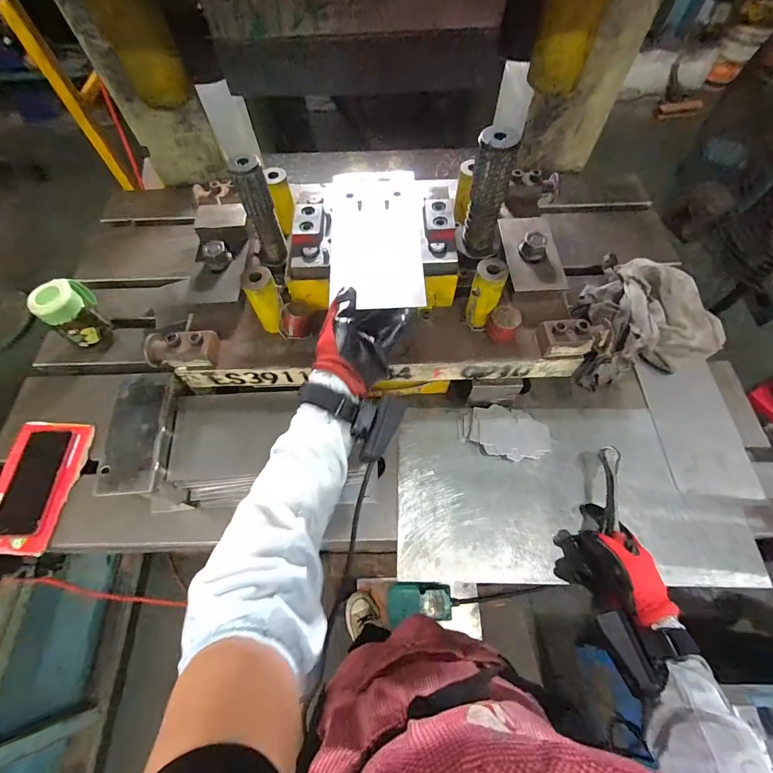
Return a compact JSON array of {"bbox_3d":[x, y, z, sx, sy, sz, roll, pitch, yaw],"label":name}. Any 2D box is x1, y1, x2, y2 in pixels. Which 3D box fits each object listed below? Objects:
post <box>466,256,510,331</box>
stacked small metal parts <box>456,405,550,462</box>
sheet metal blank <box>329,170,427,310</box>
[{"bbox_3d":[0.134,-0.123,0.515,0.041,0.096,0.042,-1,62,2],"label":"post"},{"bbox_3d":[0.185,0.071,0.597,0.139,0.013,0.080,10,63,7],"label":"stacked small metal parts"},{"bbox_3d":[-0.015,-0.216,0.529,0.123,0.011,0.268,-3,63,1],"label":"sheet metal blank"}]

